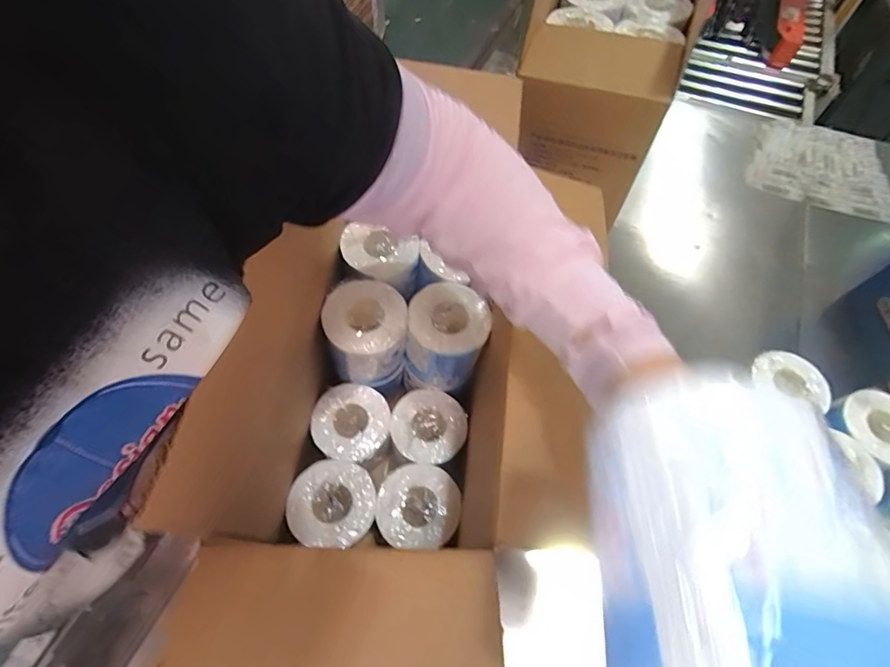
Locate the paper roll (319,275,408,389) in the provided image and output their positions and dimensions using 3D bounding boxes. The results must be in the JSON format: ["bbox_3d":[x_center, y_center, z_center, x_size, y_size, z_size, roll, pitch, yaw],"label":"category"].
[{"bbox_3d":[-0.095,0.005,0.546,0.098,0.123,0.095,-1,61,1],"label":"paper roll"}]

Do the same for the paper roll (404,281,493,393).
[{"bbox_3d":[0.004,0.010,0.553,0.097,0.115,0.096,-1,61,1],"label":"paper roll"}]

